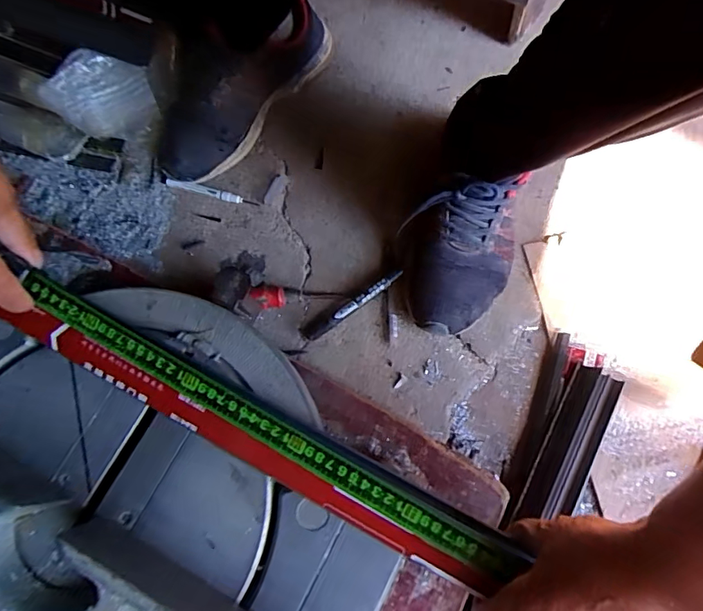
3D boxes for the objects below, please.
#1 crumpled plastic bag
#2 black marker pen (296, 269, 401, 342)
[{"bbox_3d":[-0.295,-0.248,0.559,0.116,0.050,0.088,11,73,2],"label":"crumpled plastic bag"},{"bbox_3d":[0.002,0.002,0.523,0.128,0.019,0.022,-27,76,-9],"label":"black marker pen"}]

